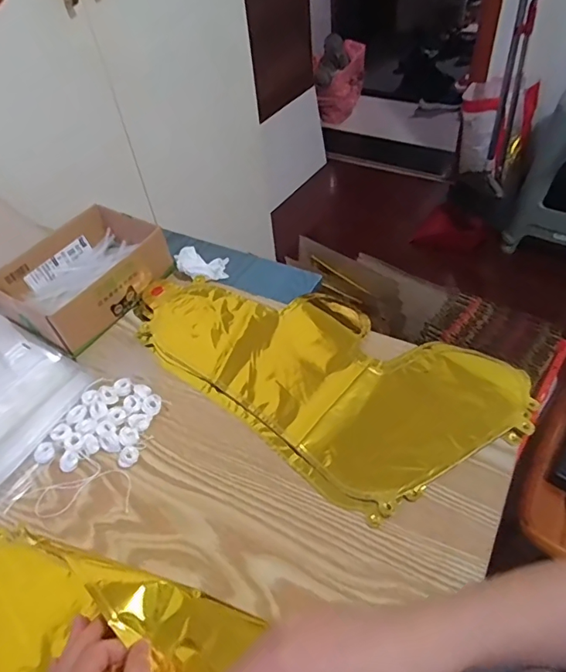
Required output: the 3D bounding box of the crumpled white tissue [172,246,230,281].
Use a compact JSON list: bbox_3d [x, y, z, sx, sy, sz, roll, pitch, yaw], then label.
[{"bbox_3d":[-0.103,-0.091,0.660,0.069,0.044,0.055,-20,49,-11],"label":"crumpled white tissue"}]

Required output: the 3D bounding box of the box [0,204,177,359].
[{"bbox_3d":[-0.249,-0.077,0.627,0.144,0.066,0.186,26,56,27],"label":"box"}]

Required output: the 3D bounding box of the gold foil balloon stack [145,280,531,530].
[{"bbox_3d":[0.023,0.030,0.533,0.428,0.026,0.219,22,52,26],"label":"gold foil balloon stack"}]

